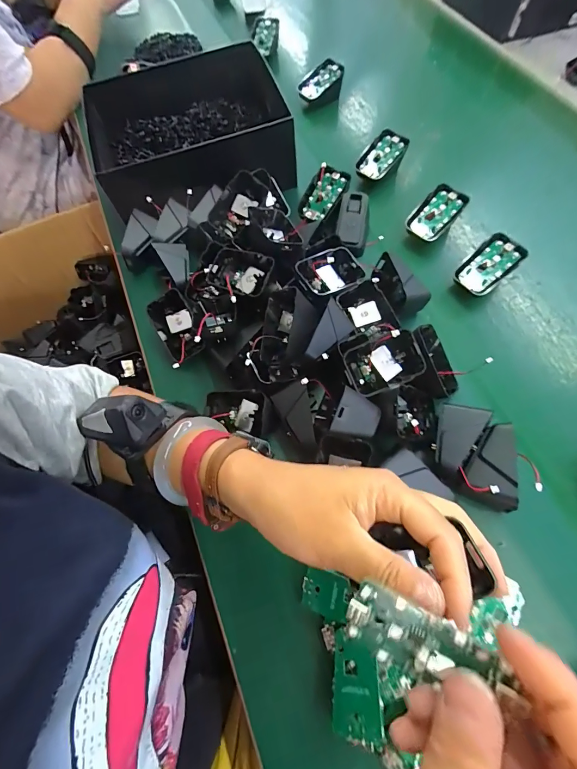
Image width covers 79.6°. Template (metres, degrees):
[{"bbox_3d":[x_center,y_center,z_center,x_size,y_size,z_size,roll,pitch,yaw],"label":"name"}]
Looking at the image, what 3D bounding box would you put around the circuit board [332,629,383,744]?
[{"bbox_3d":[0.046,0.208,0.241,0.032,0.004,0.056,-10,49,18],"label":"circuit board"}]

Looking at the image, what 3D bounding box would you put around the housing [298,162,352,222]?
[{"bbox_3d":[0.041,-0.227,0.413,0.043,0.023,0.069,44,94,22],"label":"housing"}]

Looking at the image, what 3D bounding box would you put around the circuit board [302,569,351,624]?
[{"bbox_3d":[0.028,0.163,0.270,0.036,0.004,0.030,5,74,24],"label":"circuit board"}]

